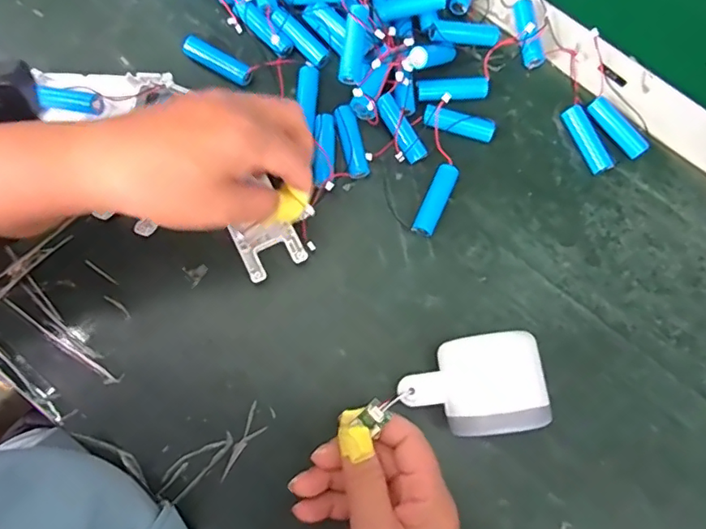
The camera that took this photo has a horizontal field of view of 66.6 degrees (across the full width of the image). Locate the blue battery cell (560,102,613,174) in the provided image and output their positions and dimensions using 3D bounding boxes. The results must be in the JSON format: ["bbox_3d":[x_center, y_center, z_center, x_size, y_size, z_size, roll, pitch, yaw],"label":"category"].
[{"bbox_3d":[0.167,-0.089,0.384,0.015,0.016,0.050,-24,80,-7],"label":"blue battery cell"}]

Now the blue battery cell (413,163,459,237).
[{"bbox_3d":[0.057,-0.044,0.371,0.015,0.014,0.050,25,78,3],"label":"blue battery cell"}]

